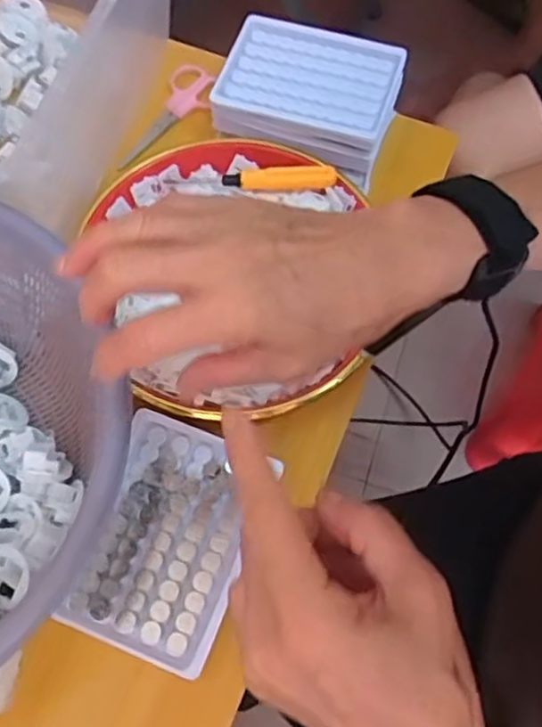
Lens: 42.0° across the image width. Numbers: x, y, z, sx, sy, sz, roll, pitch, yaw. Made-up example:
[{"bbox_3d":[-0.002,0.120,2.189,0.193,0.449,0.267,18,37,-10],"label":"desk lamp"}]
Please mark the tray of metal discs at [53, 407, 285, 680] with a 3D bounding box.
[{"bbox_3d":[-0.058,0.099,0.408,0.085,0.010,0.131,16,68,5],"label":"tray of metal discs"}]

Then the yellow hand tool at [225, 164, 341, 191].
[{"bbox_3d":[0.006,-0.137,0.518,0.081,0.016,0.015,3,67,-1],"label":"yellow hand tool"}]

